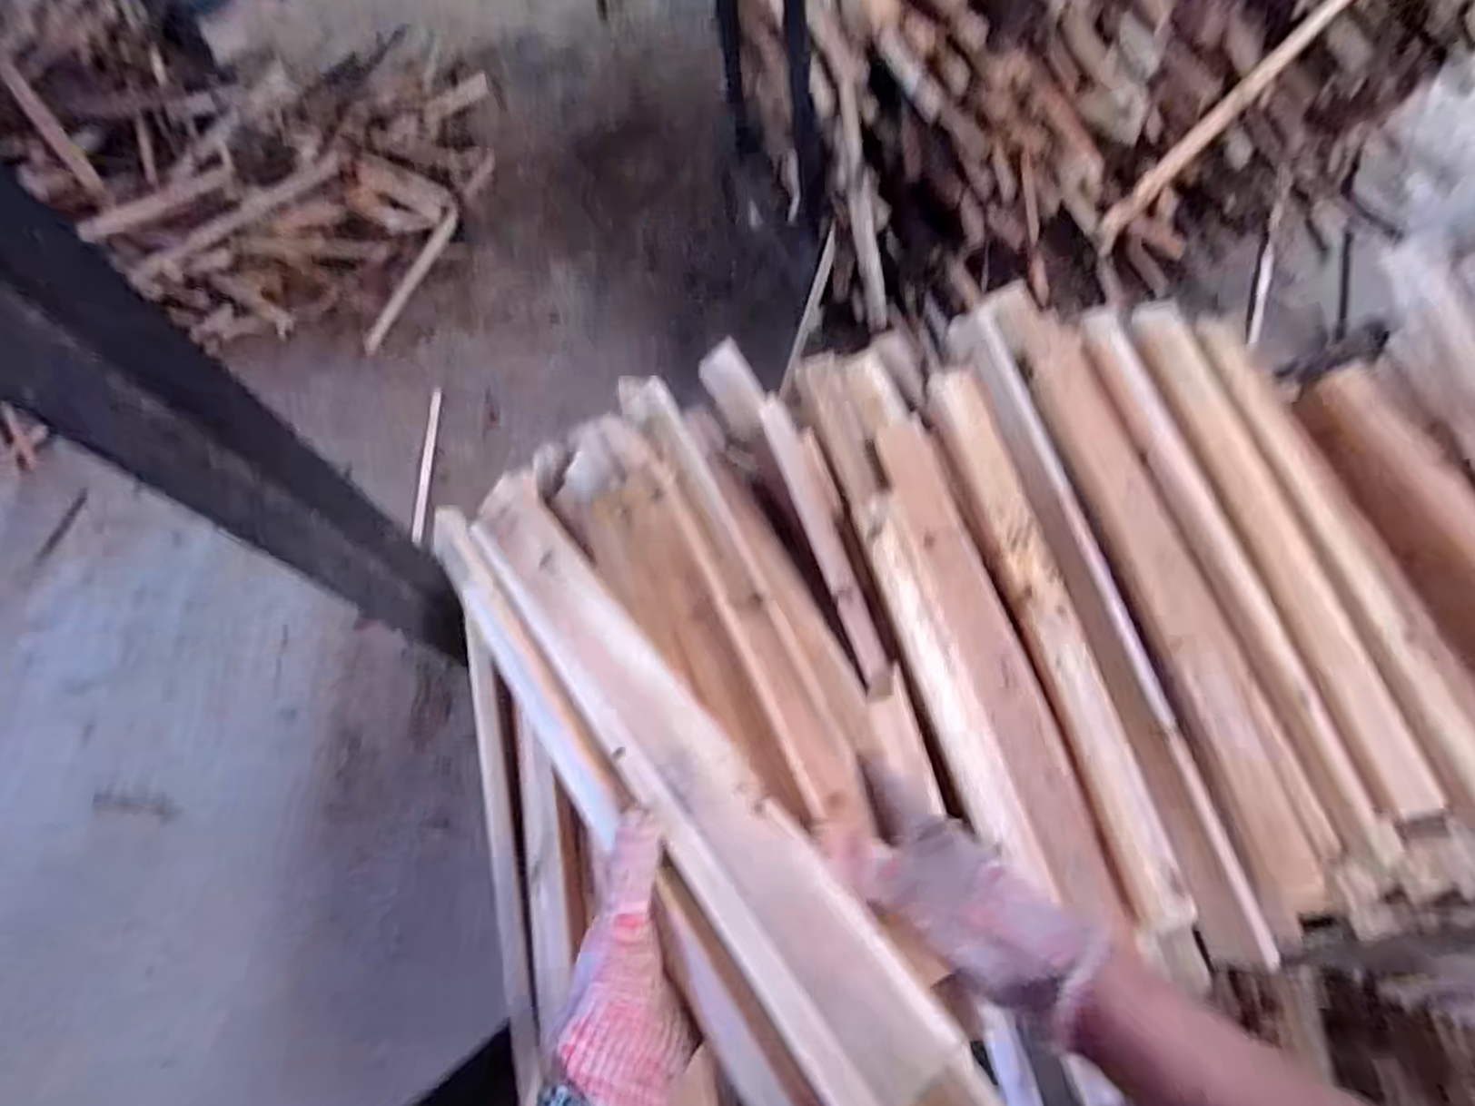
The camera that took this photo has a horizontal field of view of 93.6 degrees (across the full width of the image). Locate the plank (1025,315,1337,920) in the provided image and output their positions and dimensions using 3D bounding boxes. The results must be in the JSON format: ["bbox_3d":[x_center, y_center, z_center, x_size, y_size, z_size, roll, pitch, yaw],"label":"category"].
[{"bbox_3d":[0.367,0.019,0.610,0.073,0.032,0.549,-12,69,-5],"label":"plank"}]

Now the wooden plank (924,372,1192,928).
[{"bbox_3d":[0.280,0.059,0.620,0.051,0.021,0.504,-13,69,-6],"label":"wooden plank"}]

